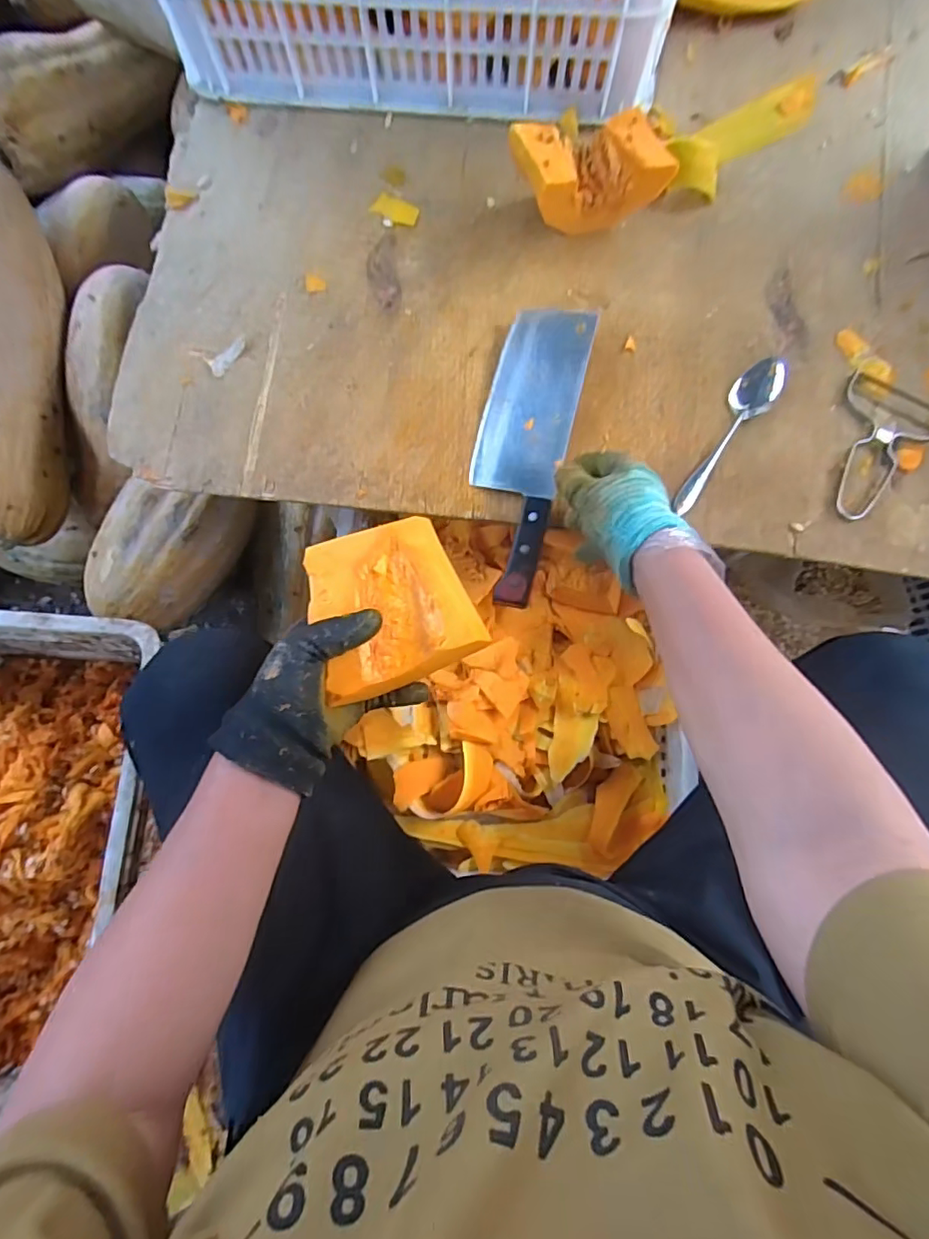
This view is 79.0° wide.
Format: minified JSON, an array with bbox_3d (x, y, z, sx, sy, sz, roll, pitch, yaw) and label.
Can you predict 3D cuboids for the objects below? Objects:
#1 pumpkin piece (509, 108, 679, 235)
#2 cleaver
[{"bbox_3d":[0.118,-0.416,0.531,0.139,0.076,0.080,-14,81,0],"label":"pumpkin piece"},{"bbox_3d":[0.051,-0.154,0.516,0.081,0.029,0.279,14,83,4],"label":"cleaver"}]

